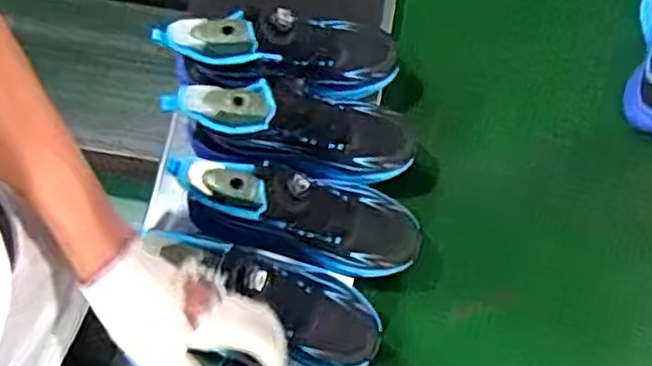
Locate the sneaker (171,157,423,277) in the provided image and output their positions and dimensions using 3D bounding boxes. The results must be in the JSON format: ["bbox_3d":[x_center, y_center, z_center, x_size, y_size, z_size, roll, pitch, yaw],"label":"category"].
[{"bbox_3d":[-0.028,0.023,0.696,0.250,0.121,0.095,12,75,3],"label":"sneaker"}]

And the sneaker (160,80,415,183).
[{"bbox_3d":[-0.032,-0.061,0.721,0.267,0.108,0.093,9,74,-14],"label":"sneaker"}]

